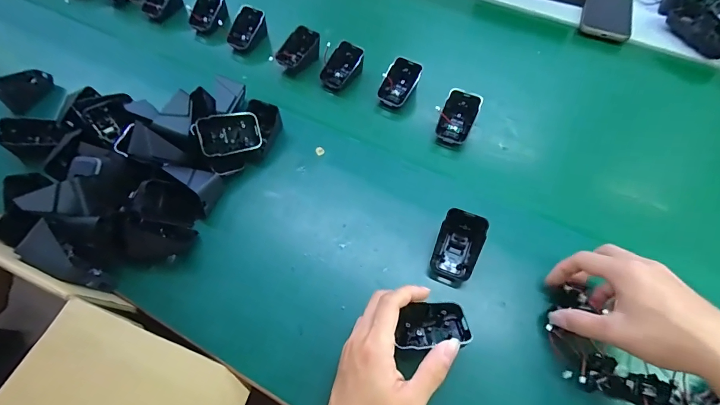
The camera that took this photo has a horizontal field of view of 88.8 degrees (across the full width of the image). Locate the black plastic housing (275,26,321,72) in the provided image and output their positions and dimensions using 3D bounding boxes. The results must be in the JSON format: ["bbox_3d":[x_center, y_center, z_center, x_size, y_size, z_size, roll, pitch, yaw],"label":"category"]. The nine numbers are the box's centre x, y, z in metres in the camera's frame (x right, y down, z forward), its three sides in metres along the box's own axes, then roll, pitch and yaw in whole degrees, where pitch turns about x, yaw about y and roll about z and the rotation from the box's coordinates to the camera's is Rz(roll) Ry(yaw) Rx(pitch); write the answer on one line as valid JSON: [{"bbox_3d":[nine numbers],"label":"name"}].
[{"bbox_3d":[-0.091,-0.224,0.551,0.048,0.046,0.063,31,64,17],"label":"black plastic housing"}]

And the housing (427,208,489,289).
[{"bbox_3d":[0.102,0.048,0.384,0.045,0.047,0.062,19,61,11],"label":"housing"}]

